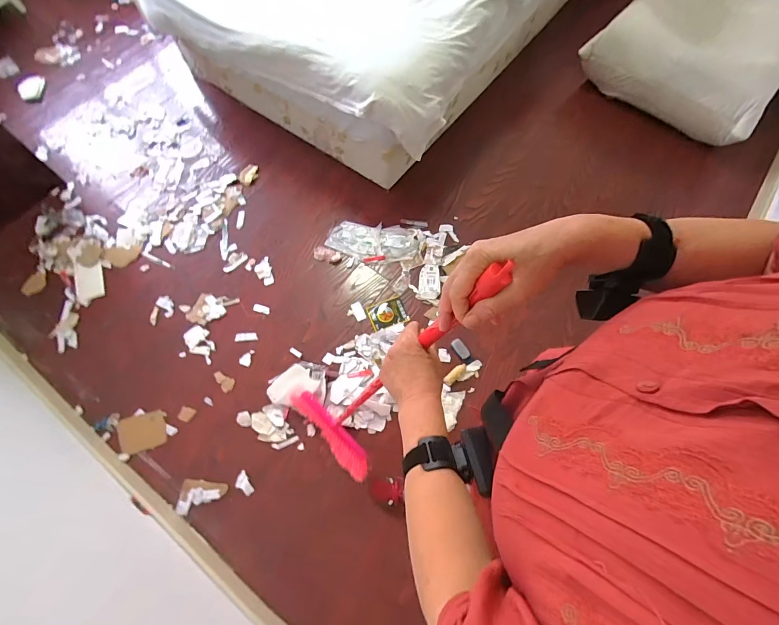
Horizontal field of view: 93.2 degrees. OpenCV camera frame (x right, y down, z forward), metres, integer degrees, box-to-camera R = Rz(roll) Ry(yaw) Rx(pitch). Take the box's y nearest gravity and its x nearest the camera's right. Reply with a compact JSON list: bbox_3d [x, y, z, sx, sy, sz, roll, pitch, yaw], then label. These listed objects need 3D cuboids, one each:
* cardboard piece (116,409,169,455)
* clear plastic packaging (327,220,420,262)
[{"bbox_3d":[-0.767,0.371,1.148,0.132,0.012,0.114,-17,70,-9],"label":"cardboard piece"},{"bbox_3d":[-0.062,-0.278,1.420,0.342,0.022,0.152,11,68,2],"label":"clear plastic packaging"}]

